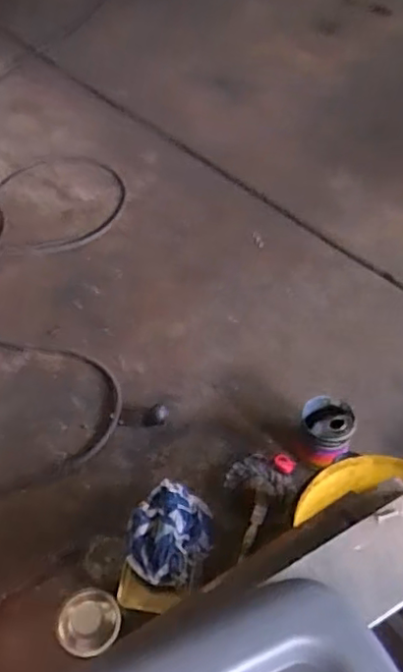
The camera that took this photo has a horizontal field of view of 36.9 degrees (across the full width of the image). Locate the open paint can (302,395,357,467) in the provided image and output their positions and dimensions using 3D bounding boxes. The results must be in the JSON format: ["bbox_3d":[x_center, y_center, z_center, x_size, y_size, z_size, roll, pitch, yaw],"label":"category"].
[{"bbox_3d":[0.257,0.193,1.228,0.103,0.084,0.112,0,50,1],"label":"open paint can"}]

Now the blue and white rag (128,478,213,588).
[{"bbox_3d":[-0.049,0.296,0.910,0.116,0.052,0.148,20,53,16],"label":"blue and white rag"}]

